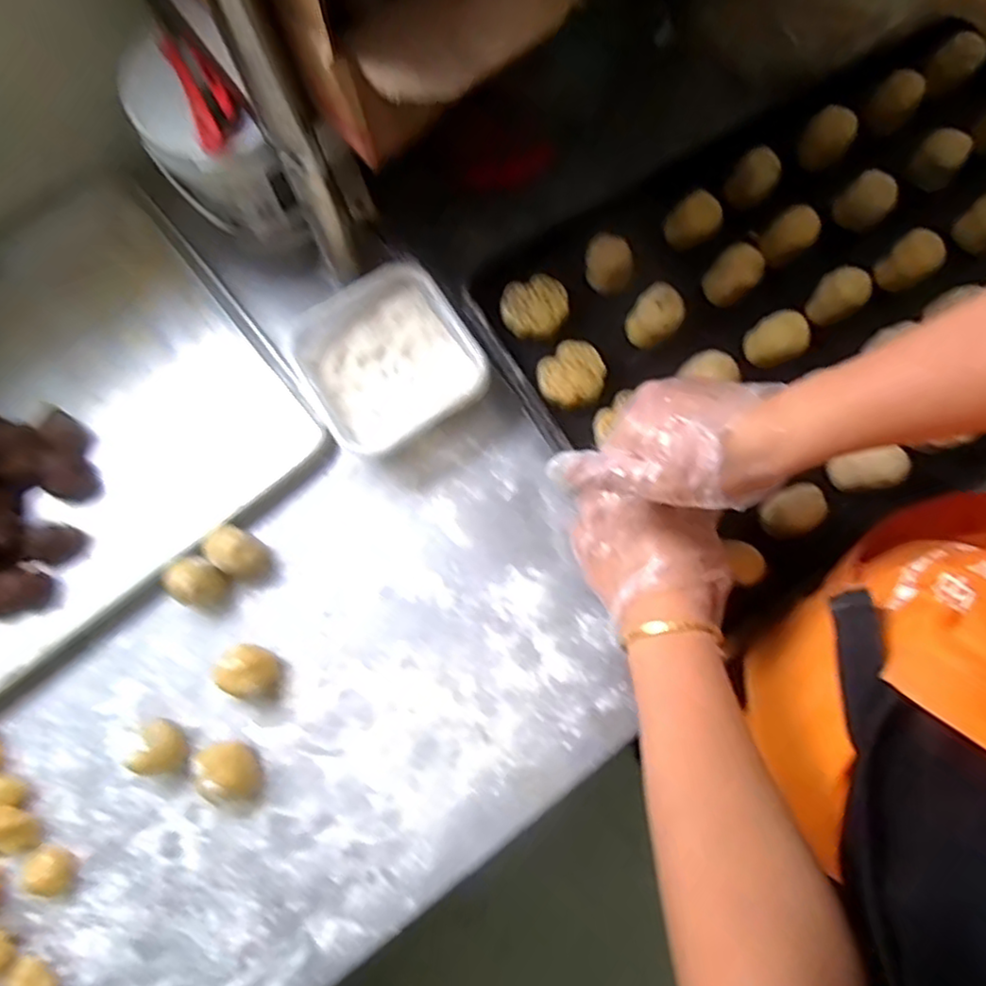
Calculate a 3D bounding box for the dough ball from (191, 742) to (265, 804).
[{"bbox_3d":[-0.229,0.244,0.592,0.046,0.041,0.054,-22,78,-6],"label":"dough ball"}]

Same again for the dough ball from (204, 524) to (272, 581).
[{"bbox_3d":[-0.243,0.055,0.643,0.058,0.040,0.042,36,79,8],"label":"dough ball"}]

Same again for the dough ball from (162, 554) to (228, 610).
[{"bbox_3d":[-0.275,0.084,0.631,0.047,0.041,0.042,22,77,5],"label":"dough ball"}]

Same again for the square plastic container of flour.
[{"bbox_3d":[-0.103,-0.125,0.671,0.160,0.062,0.163,-31,79,-7],"label":"square plastic container of flour"}]

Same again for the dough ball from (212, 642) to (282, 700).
[{"bbox_3d":[-0.222,0.162,0.617,0.047,0.038,0.046,0,77,-1],"label":"dough ball"}]

